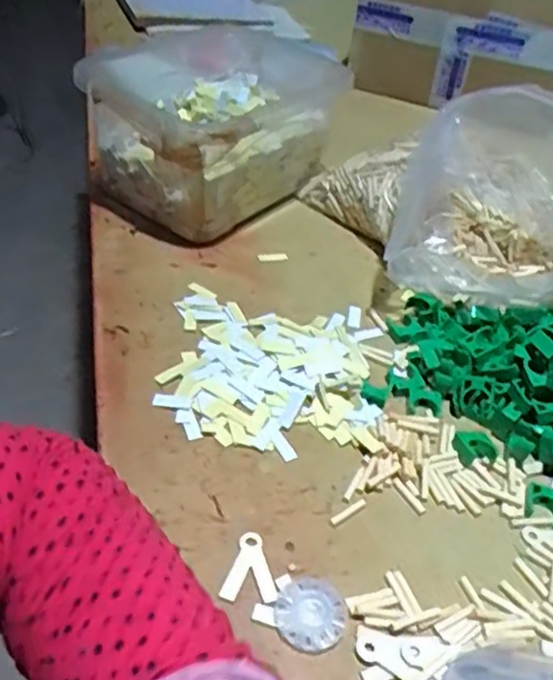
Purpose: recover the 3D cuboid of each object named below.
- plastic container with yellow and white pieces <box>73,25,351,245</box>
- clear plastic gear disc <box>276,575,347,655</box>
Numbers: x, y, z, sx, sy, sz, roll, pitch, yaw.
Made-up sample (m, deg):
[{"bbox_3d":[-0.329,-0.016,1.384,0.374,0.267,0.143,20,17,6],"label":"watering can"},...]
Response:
[{"bbox_3d":[-0.066,-0.207,0.685,0.174,0.126,0.234,25,44,20],"label":"plastic container with yellow and white pieces"},{"bbox_3d":[0.019,0.150,0.376,0.038,0.005,0.041,4,41,-3],"label":"clear plastic gear disc"}]

